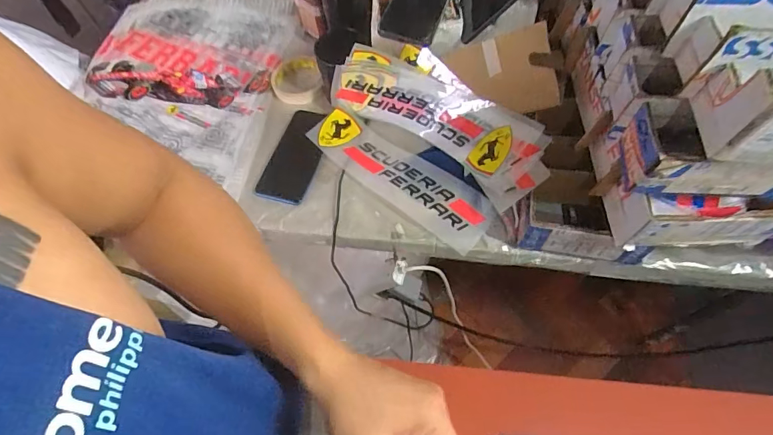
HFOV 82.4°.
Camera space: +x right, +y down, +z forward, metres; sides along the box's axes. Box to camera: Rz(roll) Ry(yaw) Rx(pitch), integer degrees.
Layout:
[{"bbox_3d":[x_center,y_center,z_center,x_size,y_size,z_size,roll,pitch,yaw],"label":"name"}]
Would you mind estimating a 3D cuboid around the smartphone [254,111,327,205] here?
[{"bbox_3d":[-0.142,-0.104,0.708,0.079,0.005,0.175,15,65,10],"label":"smartphone"}]

